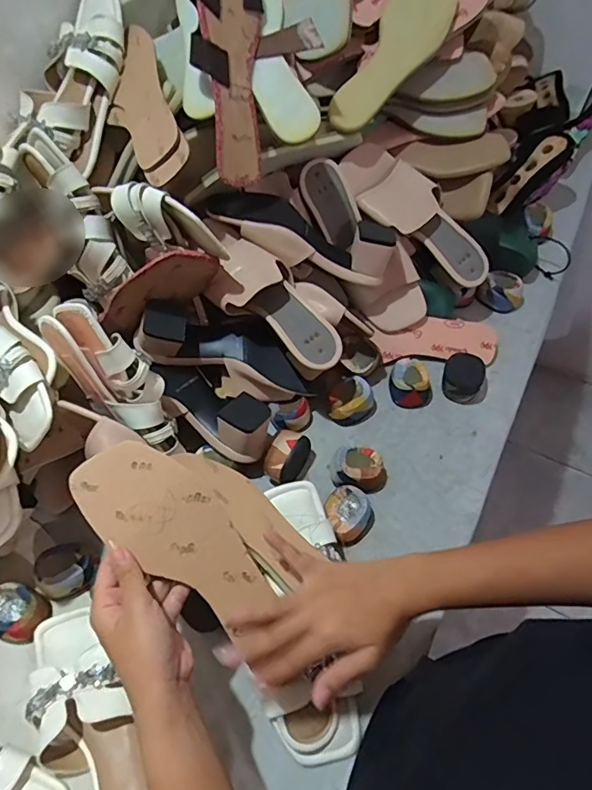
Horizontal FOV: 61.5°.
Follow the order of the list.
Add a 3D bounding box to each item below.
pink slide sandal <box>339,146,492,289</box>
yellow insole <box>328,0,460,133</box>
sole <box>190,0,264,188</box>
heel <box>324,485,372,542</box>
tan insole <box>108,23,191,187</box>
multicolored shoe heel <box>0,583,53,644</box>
[{"bbox_3d":[0.163,-0.236,0.657,0.236,0.043,0.074,38,63,-9],"label":"pink slide sandal"},{"bbox_3d":[0.123,-0.426,0.626,0.079,0.028,0.235,33,89,-4],"label":"yellow insole"},{"bbox_3d":[-0.070,-0.346,0.520,0.020,0.228,0.081,16,21,42],"label":"sole"},{"bbox_3d":[0.060,0.136,0.567,0.050,0.035,0.059,-17,58,-8],"label":"heel"},{"bbox_3d":[-0.179,-0.329,0.571,0.083,0.015,0.233,-30,65,23],"label":"tan insole"},{"bbox_3d":[-0.292,0.227,0.519,0.058,0.039,0.052,21,60,16],"label":"multicolored shoe heel"}]

